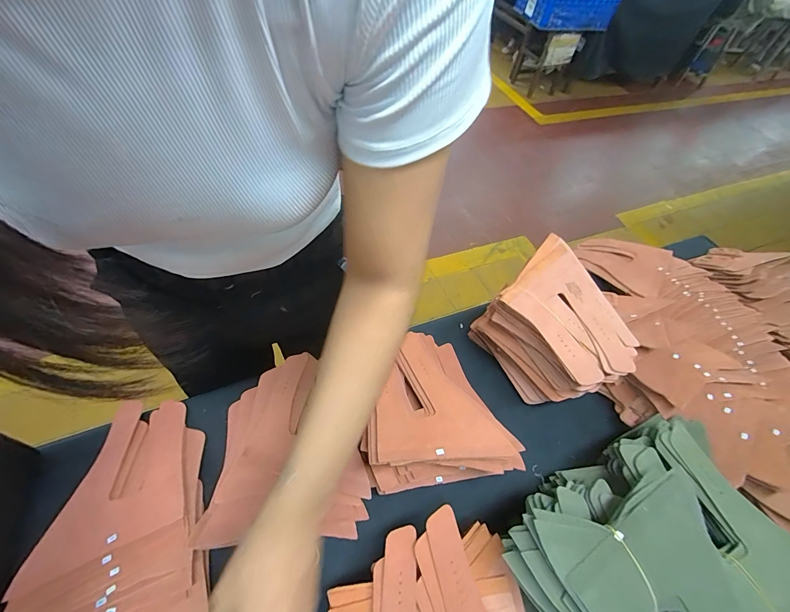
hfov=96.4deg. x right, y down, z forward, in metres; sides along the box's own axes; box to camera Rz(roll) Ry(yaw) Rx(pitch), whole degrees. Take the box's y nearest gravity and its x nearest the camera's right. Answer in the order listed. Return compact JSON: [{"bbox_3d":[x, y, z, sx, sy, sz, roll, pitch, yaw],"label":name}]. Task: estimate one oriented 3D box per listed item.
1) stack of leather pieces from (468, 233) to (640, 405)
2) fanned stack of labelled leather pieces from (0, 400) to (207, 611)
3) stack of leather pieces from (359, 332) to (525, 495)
[{"bbox_3d":[0.215,0.029,0.500,0.143,0.136,0.196,-24,61,-23],"label":"stack of leather pieces"},{"bbox_3d":[-0.278,0.255,0.348,0.159,0.031,0.317,-13,58,-14],"label":"fanned stack of labelled leather pieces"},{"bbox_3d":[0.046,0.122,0.453,0.173,0.074,0.188,-2,55,-10],"label":"stack of leather pieces"}]

